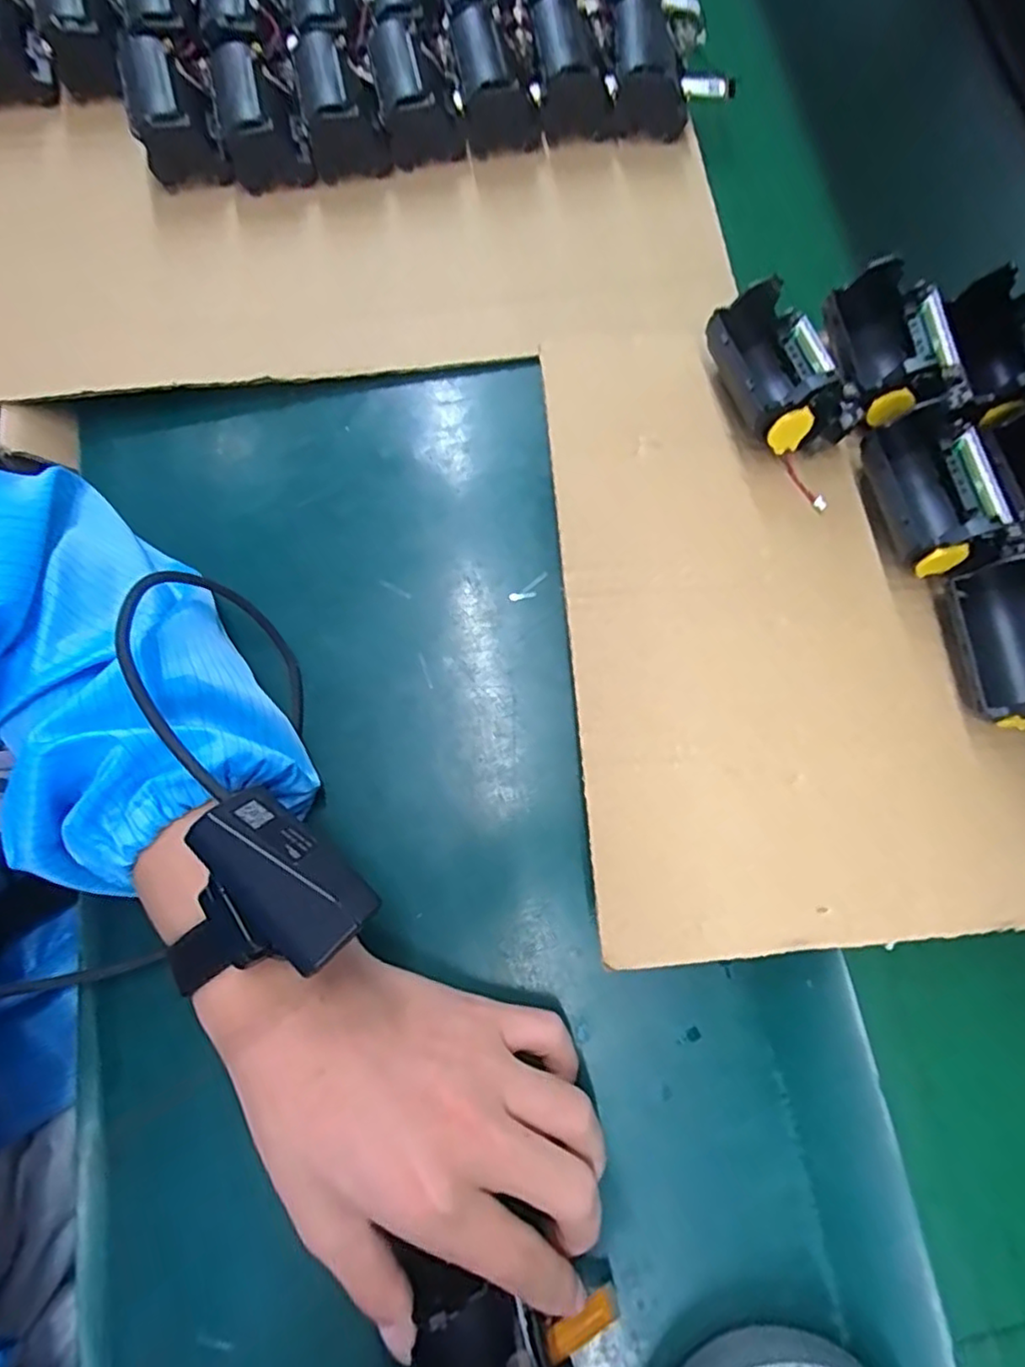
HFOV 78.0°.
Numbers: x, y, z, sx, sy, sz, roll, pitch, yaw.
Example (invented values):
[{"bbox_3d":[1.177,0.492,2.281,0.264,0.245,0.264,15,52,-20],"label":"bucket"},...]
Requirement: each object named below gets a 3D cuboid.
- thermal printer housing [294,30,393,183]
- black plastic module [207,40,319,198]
[{"bbox_3d":[-0.100,-0.336,0.374,0.045,0.055,0.054,-13,77,-4],"label":"thermal printer housing"},{"bbox_3d":[-0.147,-0.324,0.372,0.046,0.051,0.049,-17,77,-5],"label":"black plastic module"}]

